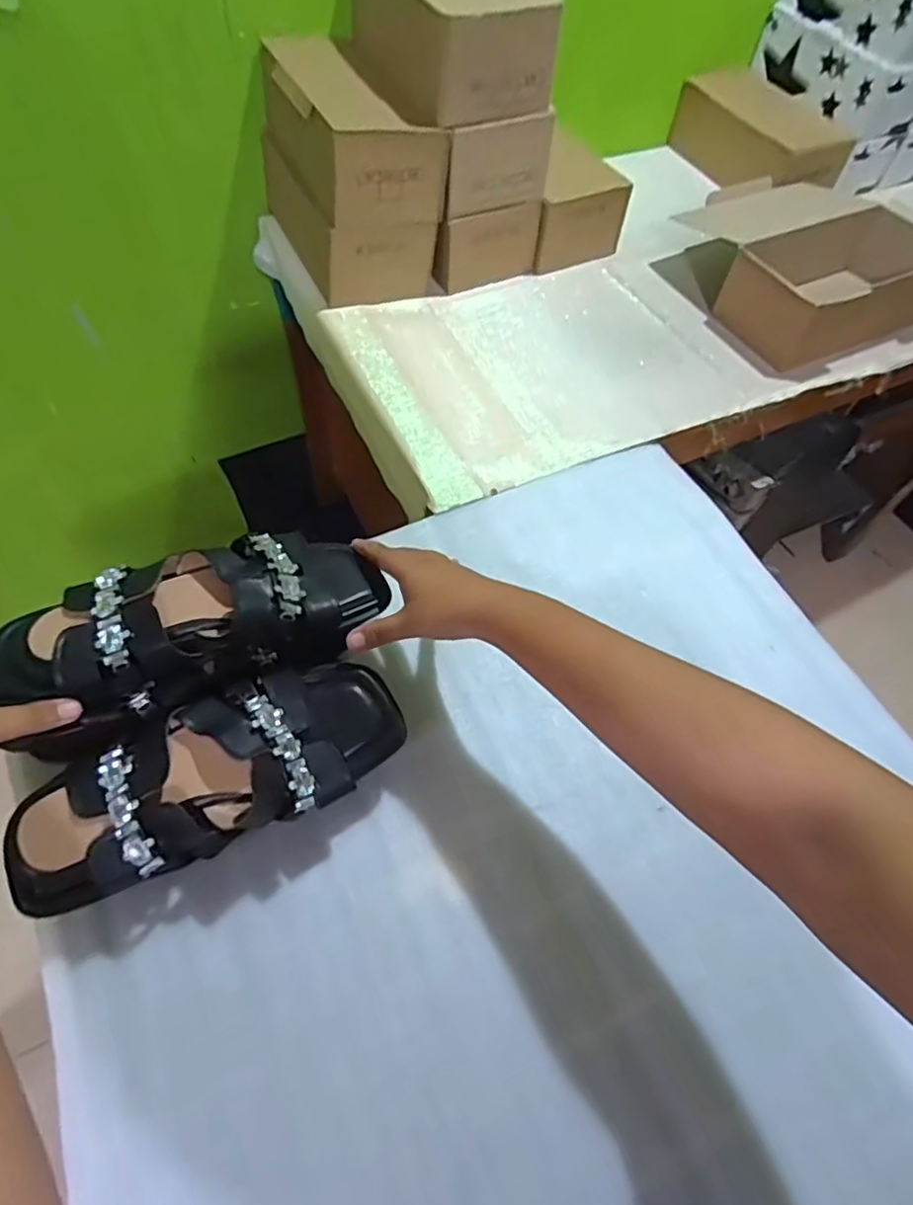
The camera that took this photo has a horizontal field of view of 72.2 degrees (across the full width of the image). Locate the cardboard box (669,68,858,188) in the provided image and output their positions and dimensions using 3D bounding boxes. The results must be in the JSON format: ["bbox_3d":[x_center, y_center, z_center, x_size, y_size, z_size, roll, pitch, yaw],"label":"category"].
[{"bbox_3d":[0.505,-0.782,1.054,0.162,0.099,0.260,-19,61,-15],"label":"cardboard box"}]

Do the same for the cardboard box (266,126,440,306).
[{"bbox_3d":[-0.155,-0.523,0.863,0.149,0.109,0.260,-23,61,-18],"label":"cardboard box"}]

